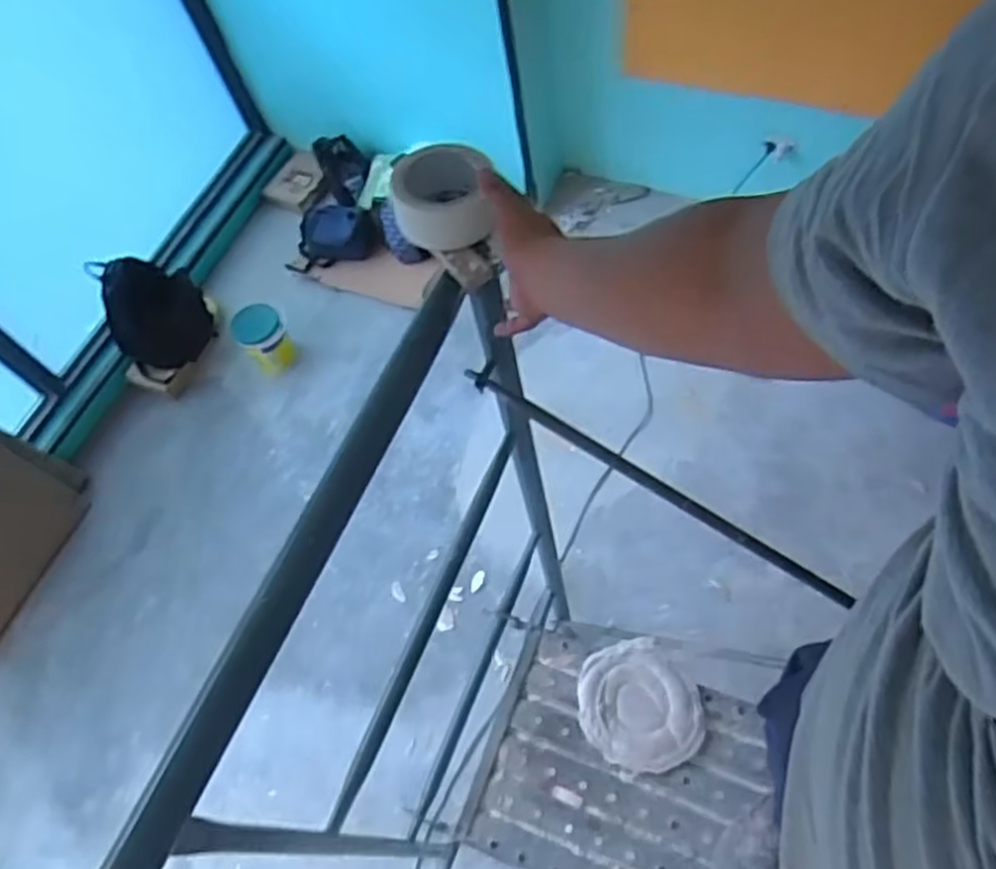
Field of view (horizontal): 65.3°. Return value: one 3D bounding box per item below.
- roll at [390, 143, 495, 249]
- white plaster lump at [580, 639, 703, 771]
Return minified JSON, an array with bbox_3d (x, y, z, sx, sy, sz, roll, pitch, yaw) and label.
[{"bbox_3d":[-0.053,-0.228,0.756,0.088,0.059,0.094,-4,61,2],"label":"roll"},{"bbox_3d":[0.238,0.450,1.303,0.193,0.035,0.207,-4,61,7],"label":"white plaster lump"}]

